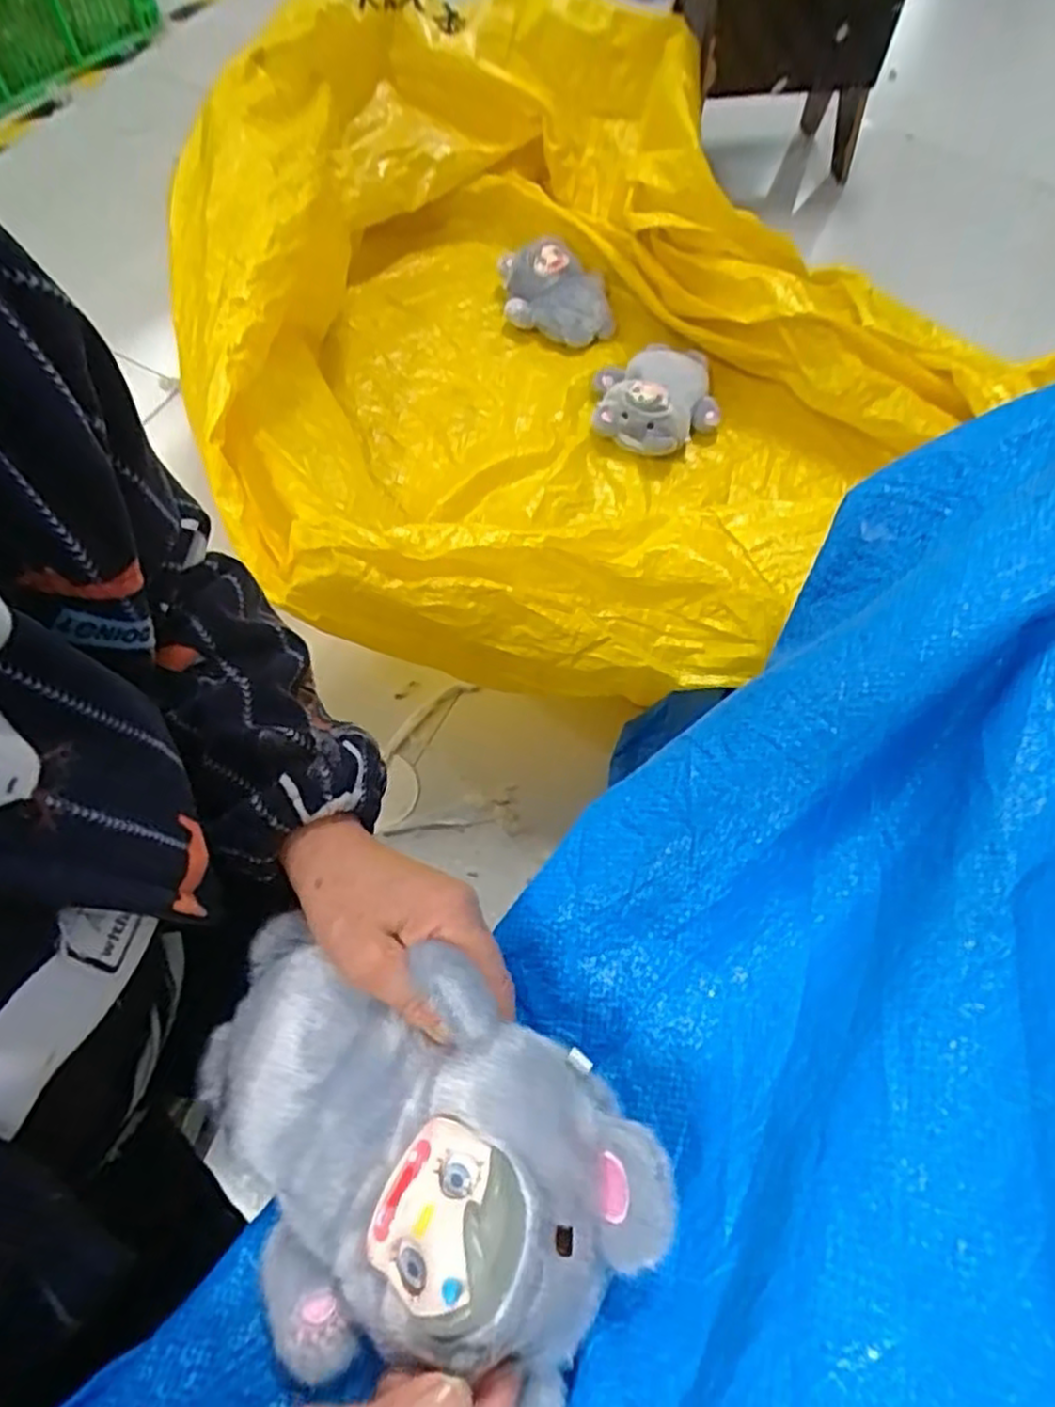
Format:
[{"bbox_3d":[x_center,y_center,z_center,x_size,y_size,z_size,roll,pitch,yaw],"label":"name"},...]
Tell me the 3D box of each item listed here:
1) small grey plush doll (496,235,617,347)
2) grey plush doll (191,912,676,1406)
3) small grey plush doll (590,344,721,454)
[{"bbox_3d":[0.035,-0.608,1.074,0.192,0.082,0.115,27,68,9],"label":"small grey plush doll"},{"bbox_3d":[-0.058,0.178,0.286,0.190,0.072,0.145,33,69,11],"label":"grey plush doll"},{"bbox_3d":[0.193,-0.457,1.053,0.182,0.062,0.200,14,66,3],"label":"small grey plush doll"}]

